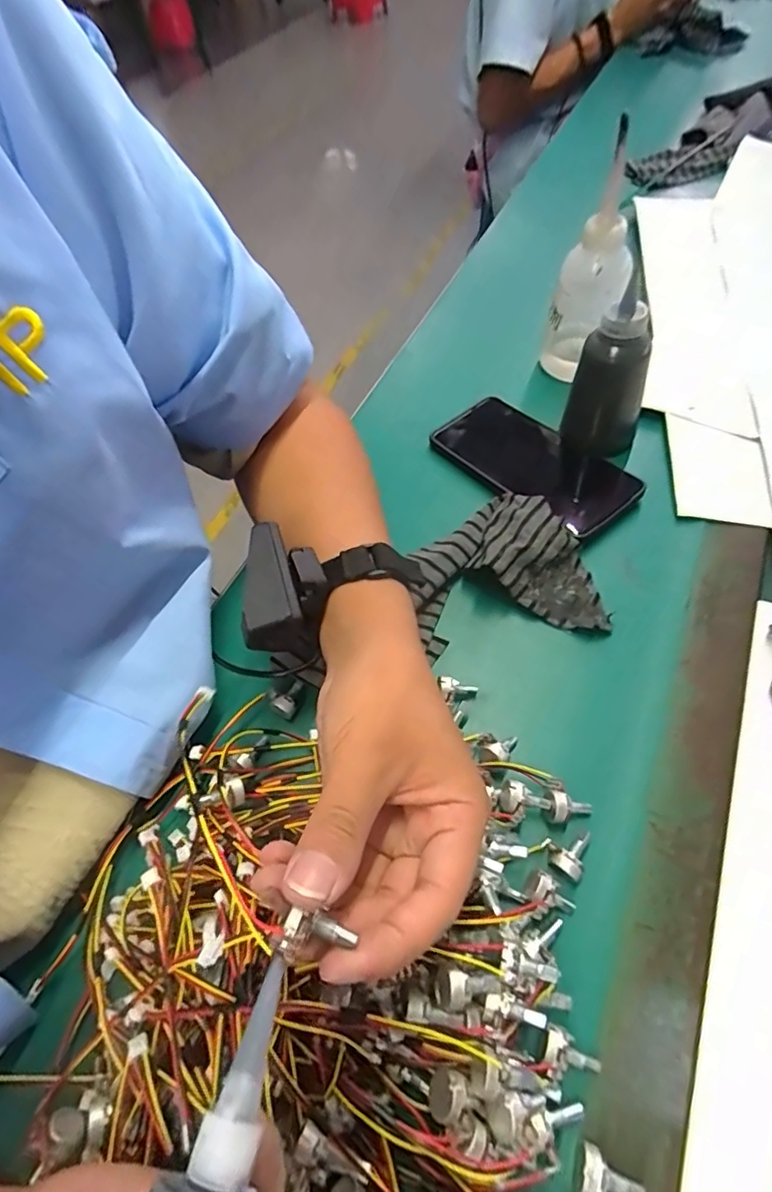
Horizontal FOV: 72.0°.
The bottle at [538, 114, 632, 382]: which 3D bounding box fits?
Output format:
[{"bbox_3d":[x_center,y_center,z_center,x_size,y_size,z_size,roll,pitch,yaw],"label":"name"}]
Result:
[{"bbox_3d":[0.170,-0.266,0.438,0.053,0.166,0.051,12,59,14],"label":"bottle"}]

